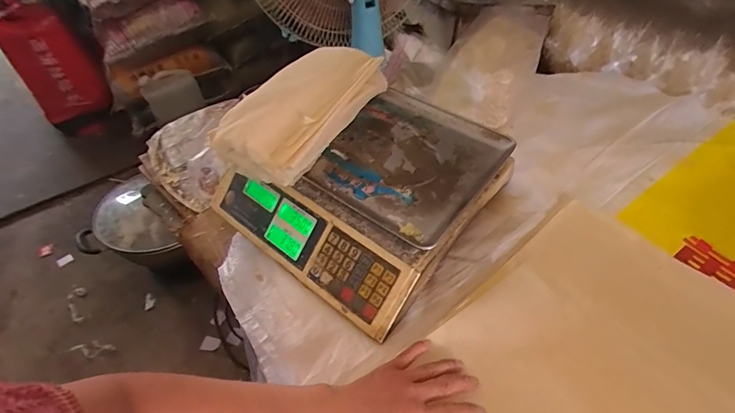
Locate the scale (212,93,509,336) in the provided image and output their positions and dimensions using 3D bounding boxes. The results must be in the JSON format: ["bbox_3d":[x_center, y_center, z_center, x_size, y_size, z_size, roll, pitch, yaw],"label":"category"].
[{"bbox_3d":[-0.007,-0.035,0.558,0.323,0.102,0.313,32,56,28],"label":"scale"}]

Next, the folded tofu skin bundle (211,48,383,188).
[{"bbox_3d":[-0.083,-0.125,0.524,0.123,0.088,0.252,19,51,20],"label":"folded tofu skin bundle"}]

